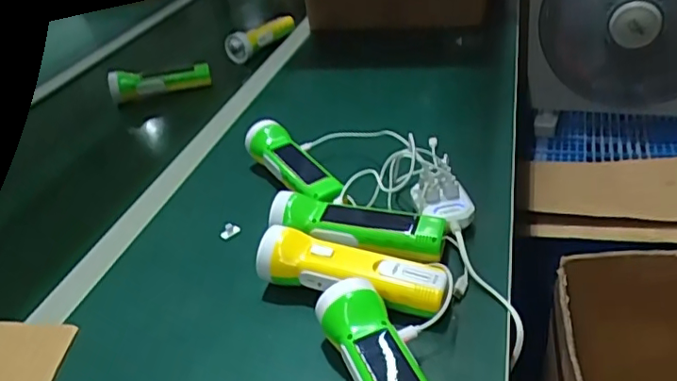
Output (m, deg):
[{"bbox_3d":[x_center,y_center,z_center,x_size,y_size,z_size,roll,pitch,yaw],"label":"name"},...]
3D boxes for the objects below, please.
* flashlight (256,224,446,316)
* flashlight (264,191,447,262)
[{"bbox_3d":[0.012,0.073,0.496,0.172,0.049,0.050,8,36,21],"label":"flashlight"},{"bbox_3d":[0.015,0.040,0.543,0.167,0.052,0.051,6,35,18],"label":"flashlight"}]

